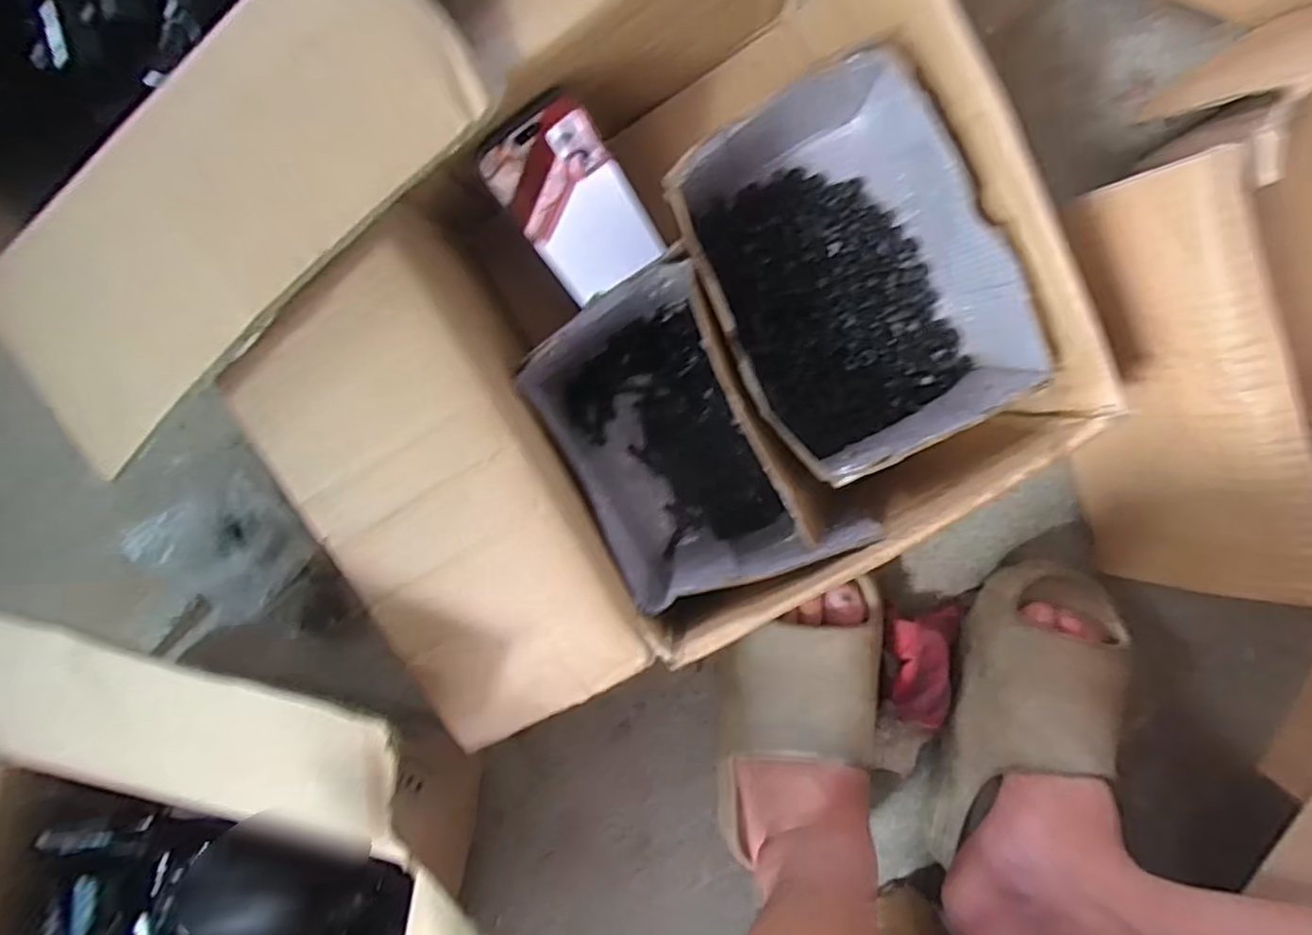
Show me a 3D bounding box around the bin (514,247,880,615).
[{"bbox_3d":[0.018,-0.022,0.427,0.133,0.120,0.193,-27,96,7],"label":"bin"}]

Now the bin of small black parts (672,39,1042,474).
[{"bbox_3d":[0.117,-0.119,0.404,0.164,0.093,0.219,-24,97,7],"label":"bin of small black parts"}]

